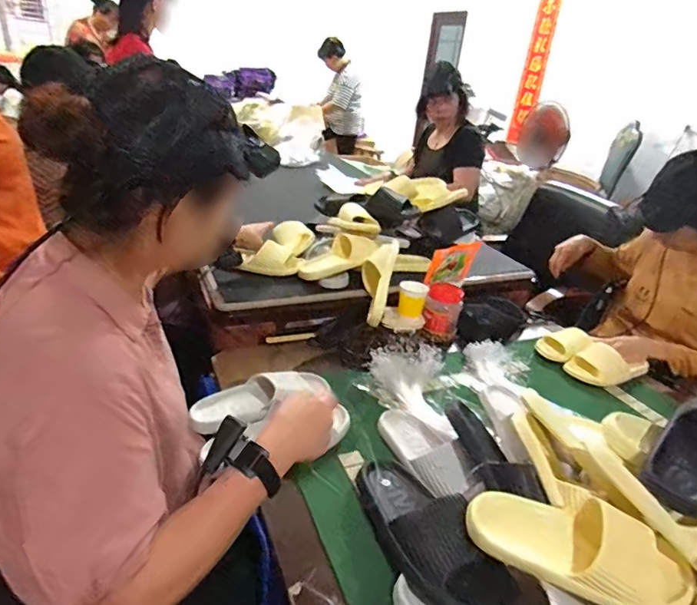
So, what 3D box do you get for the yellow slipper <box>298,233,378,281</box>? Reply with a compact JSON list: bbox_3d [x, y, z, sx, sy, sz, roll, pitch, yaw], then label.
[{"bbox_3d":[-0.031,-0.118,1.186,0.204,0.062,0.094,-27,32,1],"label":"yellow slipper"}]

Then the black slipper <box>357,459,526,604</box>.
[{"bbox_3d":[0.101,0.308,0.640,0.113,0.071,0.288,-7,31,-25],"label":"black slipper"}]

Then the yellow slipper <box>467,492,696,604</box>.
[{"bbox_3d":[0.278,0.290,0.563,0.251,0.070,0.095,18,30,20],"label":"yellow slipper"}]

